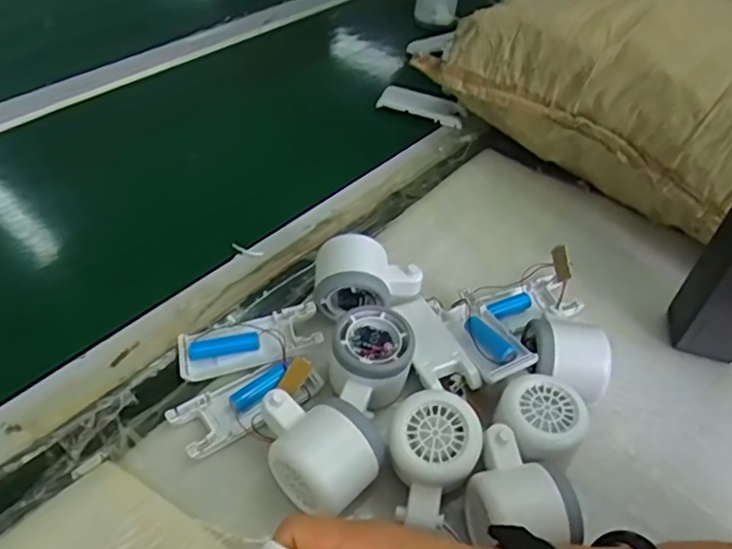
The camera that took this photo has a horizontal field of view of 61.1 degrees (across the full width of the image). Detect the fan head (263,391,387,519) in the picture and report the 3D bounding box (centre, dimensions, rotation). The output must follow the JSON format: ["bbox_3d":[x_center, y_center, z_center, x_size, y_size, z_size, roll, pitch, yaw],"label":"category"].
[{"bbox_3d":[-0.031,0.110,0.394,0.080,0.049,0.055,35,54,25],"label":"fan head"}]

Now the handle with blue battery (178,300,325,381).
[{"bbox_3d":[-0.088,0.051,0.468,0.103,0.024,0.039,-9,49,-13],"label":"handle with blue battery"}]

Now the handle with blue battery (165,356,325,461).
[{"bbox_3d":[-0.081,0.087,0.434,0.102,0.020,0.047,-29,56,-27],"label":"handle with blue battery"}]

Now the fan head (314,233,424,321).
[{"bbox_3d":[0.003,0.006,0.498,0.084,0.050,0.057,1,47,-4],"label":"fan head"}]

